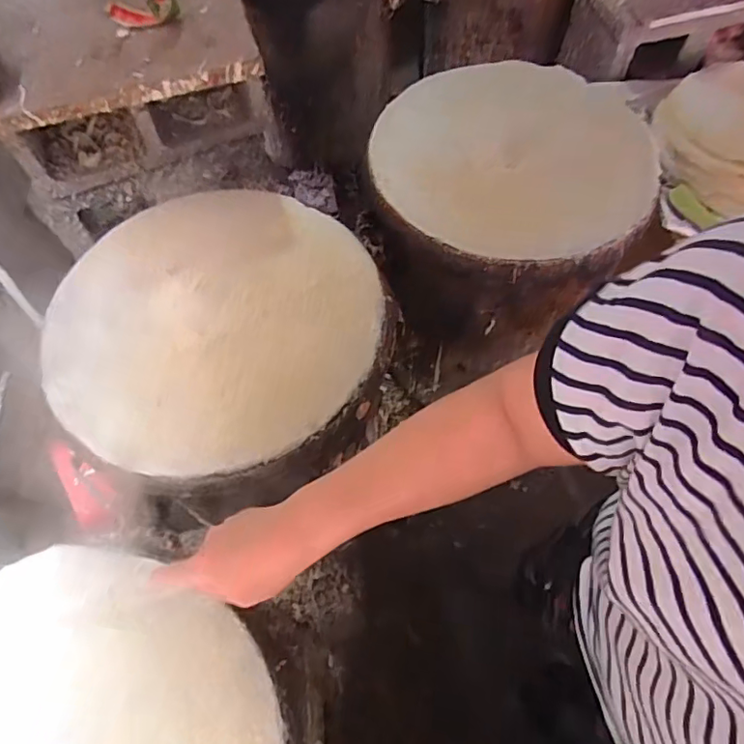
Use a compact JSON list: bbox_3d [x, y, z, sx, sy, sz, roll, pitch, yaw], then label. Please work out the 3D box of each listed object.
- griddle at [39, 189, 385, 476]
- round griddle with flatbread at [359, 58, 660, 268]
[{"bbox_3d":[-0.180,-0.067,0.609,0.365,0.022,0.356,-1,63,2],"label":"griddle"},{"bbox_3d":[0.198,-0.296,0.736,0.391,0.040,0.363,1,62,-6],"label":"round griddle with flatbread"}]

